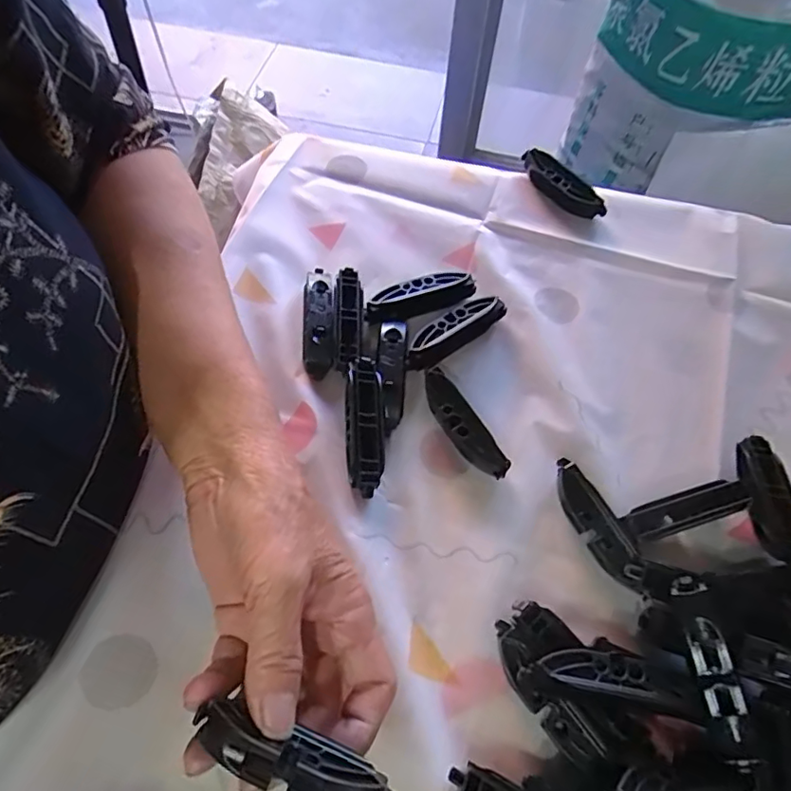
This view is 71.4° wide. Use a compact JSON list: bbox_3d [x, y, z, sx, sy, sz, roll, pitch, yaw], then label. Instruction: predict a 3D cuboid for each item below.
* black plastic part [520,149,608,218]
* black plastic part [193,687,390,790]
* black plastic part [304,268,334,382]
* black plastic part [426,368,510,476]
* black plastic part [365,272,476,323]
[{"bbox_3d":[0.130,-0.168,0.432,0.081,0.019,0.021,40,67,18],"label":"black plastic part"},{"bbox_3d":[-0.039,0.141,0.210,0.081,0.015,0.021,20,62,6],"label":"black plastic part"},{"bbox_3d":[-0.050,-0.050,0.357,0.018,0.015,0.079,0,61,-2],"label":"black plastic part"},{"bbox_3d":[0.039,0.018,0.328,0.019,0.015,0.073,-31,67,-17],"label":"black plastic part"},{"bbox_3d":[0.016,-0.066,0.371,0.076,0.011,0.028,-17,63,-11],"label":"black plastic part"}]

